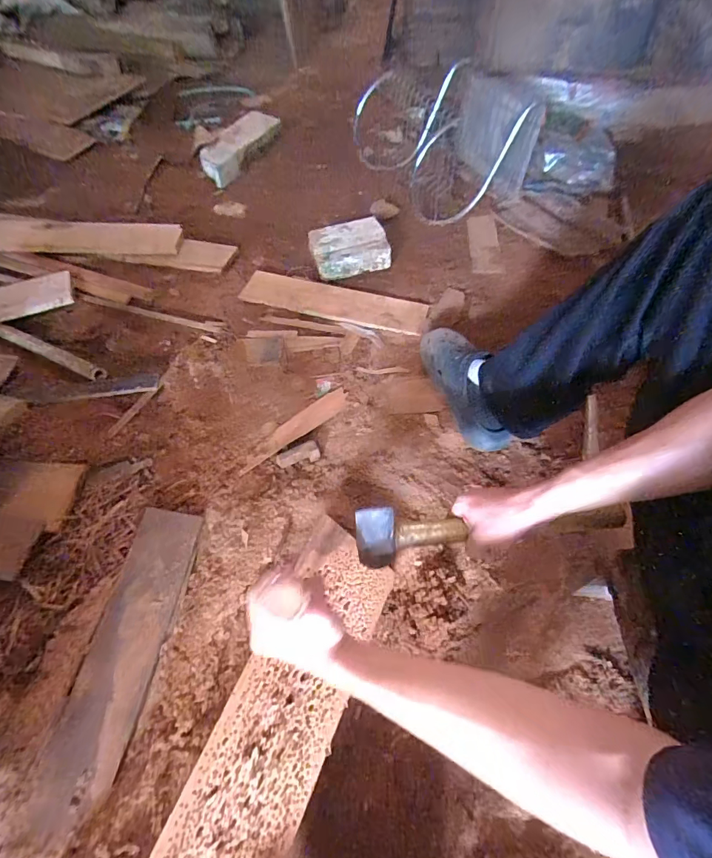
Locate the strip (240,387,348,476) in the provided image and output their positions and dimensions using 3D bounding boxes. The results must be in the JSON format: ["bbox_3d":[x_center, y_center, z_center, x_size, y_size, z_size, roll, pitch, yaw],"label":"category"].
[{"bbox_3d":[-0.107,-0.003,0.749,0.236,0.009,0.046,-37,66,-24],"label":"strip"}]

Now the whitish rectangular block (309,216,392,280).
[{"bbox_3d":[-0.017,-0.420,0.976,0.178,0.066,0.118,-14,59,-12],"label":"whitish rectangular block"}]

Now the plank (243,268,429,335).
[{"bbox_3d":[-0.050,-0.289,0.925,0.404,0.014,0.116,16,57,8],"label":"plank"}]

